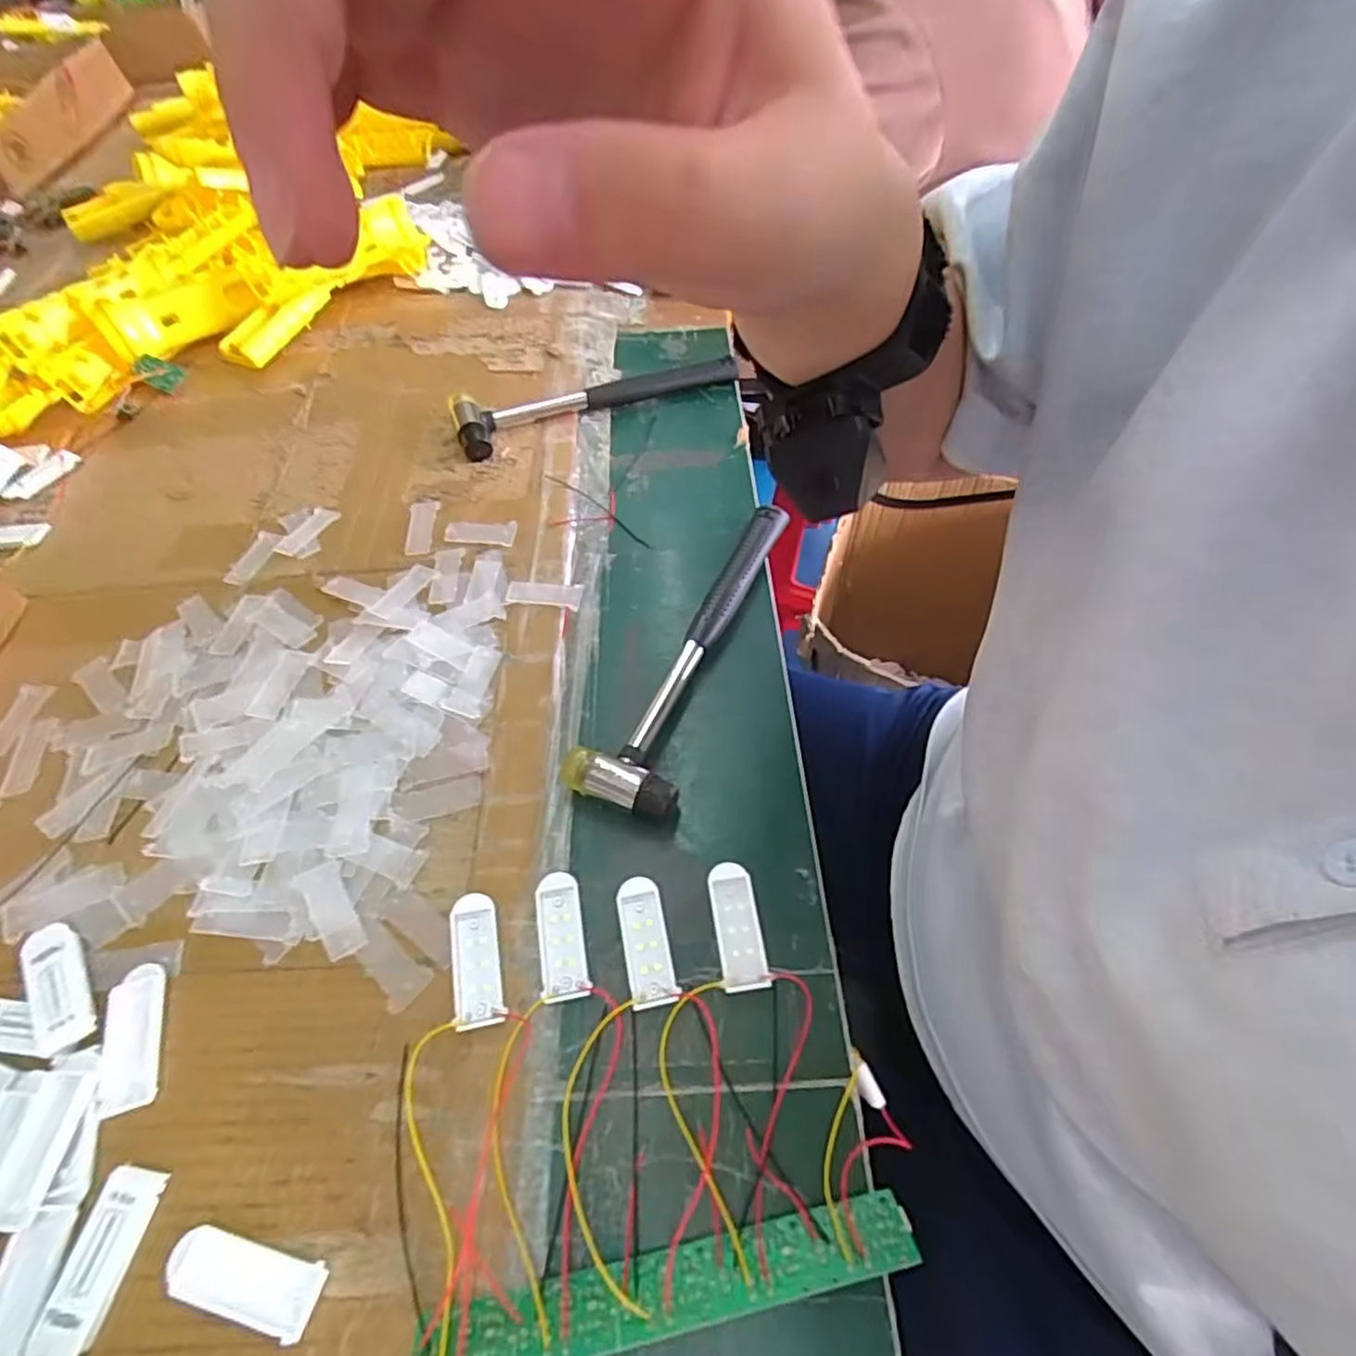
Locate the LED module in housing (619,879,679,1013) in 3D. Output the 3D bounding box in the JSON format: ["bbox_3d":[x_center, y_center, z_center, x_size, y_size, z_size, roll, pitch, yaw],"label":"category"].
[{"bbox_3d":[-0.015,0.121,0.315,0.020,0.004,0.058,-11,55,-5],"label":"LED module in housing"}]

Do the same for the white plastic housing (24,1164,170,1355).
[{"bbox_3d":[-0.213,0.215,0.248,0.021,0.006,0.057,5,56,7],"label":"white plastic housing"}]

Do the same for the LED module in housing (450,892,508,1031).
[{"bbox_3d":[-0.092,0.128,0.309,0.019,0.009,0.057,-14,56,-7],"label":"LED module in housing"}]

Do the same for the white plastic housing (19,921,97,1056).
[{"bbox_3d":[-0.278,0.137,0.303,0.022,0.008,0.061,-32,60,-18],"label":"white plastic housing"}]

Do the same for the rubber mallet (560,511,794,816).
[{"bbox_3d":[0.008,-0.028,0.407,0.058,0.022,0.237,16,58,14],"label":"rubber mallet"}]

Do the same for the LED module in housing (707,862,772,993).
[{"bbox_3d":[0.027,0.115,0.317,0.021,0.004,0.058,-8,55,-2],"label":"LED module in housing"}]

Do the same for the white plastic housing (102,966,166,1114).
[{"bbox_3d":[-0.234,0.155,0.293,0.020,0.008,0.056,-16,56,-8],"label":"white plastic housing"}]

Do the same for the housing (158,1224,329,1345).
[{"bbox_3d":[-0.159,0.218,0.246,0.058,0.006,0.021,9,56,9],"label":"housing"}]

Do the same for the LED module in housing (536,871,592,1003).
[{"bbox_3d":[-0.054,0.120,0.317,0.021,0.004,0.057,-10,55,-4],"label":"LED module in housing"}]

